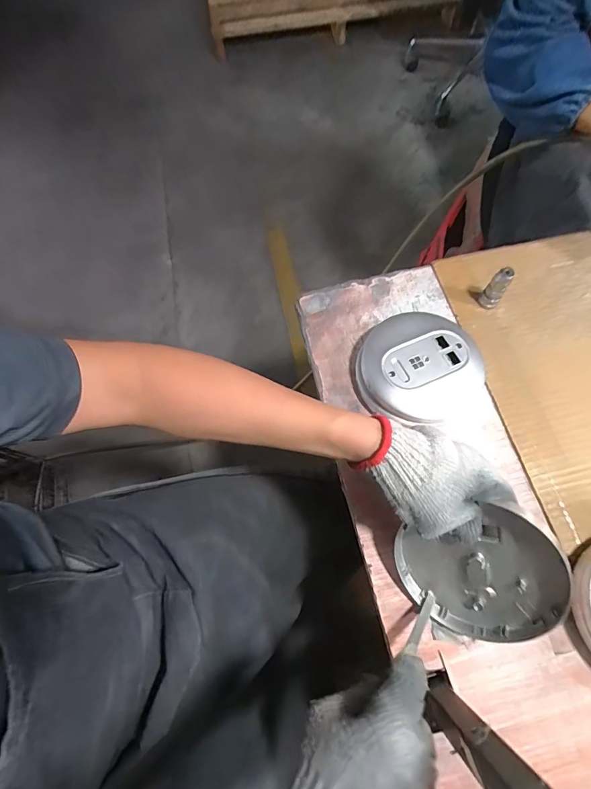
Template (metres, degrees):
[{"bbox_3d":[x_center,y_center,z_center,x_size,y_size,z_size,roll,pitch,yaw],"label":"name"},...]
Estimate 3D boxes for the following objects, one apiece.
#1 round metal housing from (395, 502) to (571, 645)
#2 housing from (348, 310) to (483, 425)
[{"bbox_3d":[0.166,0.160,0.352,0.127,0.021,0.114,-42,79,28],"label":"round metal housing"},{"bbox_3d":[0.142,-0.031,0.455,0.142,0.036,0.130,-1,69,3],"label":"housing"}]

